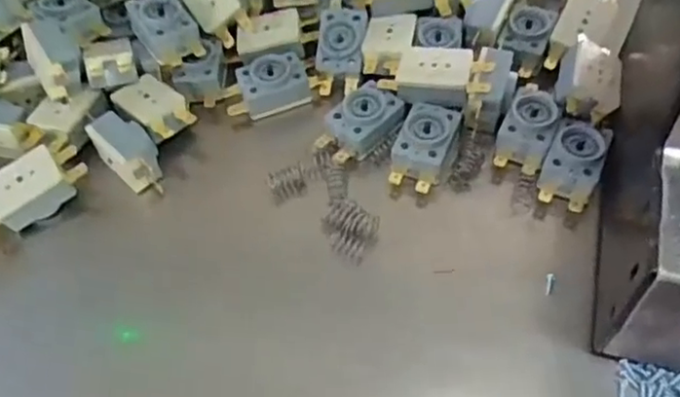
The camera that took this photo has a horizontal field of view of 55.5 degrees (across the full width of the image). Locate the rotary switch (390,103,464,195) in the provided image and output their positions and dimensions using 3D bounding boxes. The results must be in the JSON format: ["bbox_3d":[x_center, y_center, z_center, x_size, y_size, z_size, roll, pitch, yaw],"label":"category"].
[{"bbox_3d":[0.044,-0.028,0.333,0.028,0.013,0.047,18,61,17],"label":"rotary switch"}]

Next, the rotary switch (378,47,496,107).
[{"bbox_3d":[0.052,-0.067,0.343,0.055,0.015,0.025,9,59,12],"label":"rotary switch"}]

